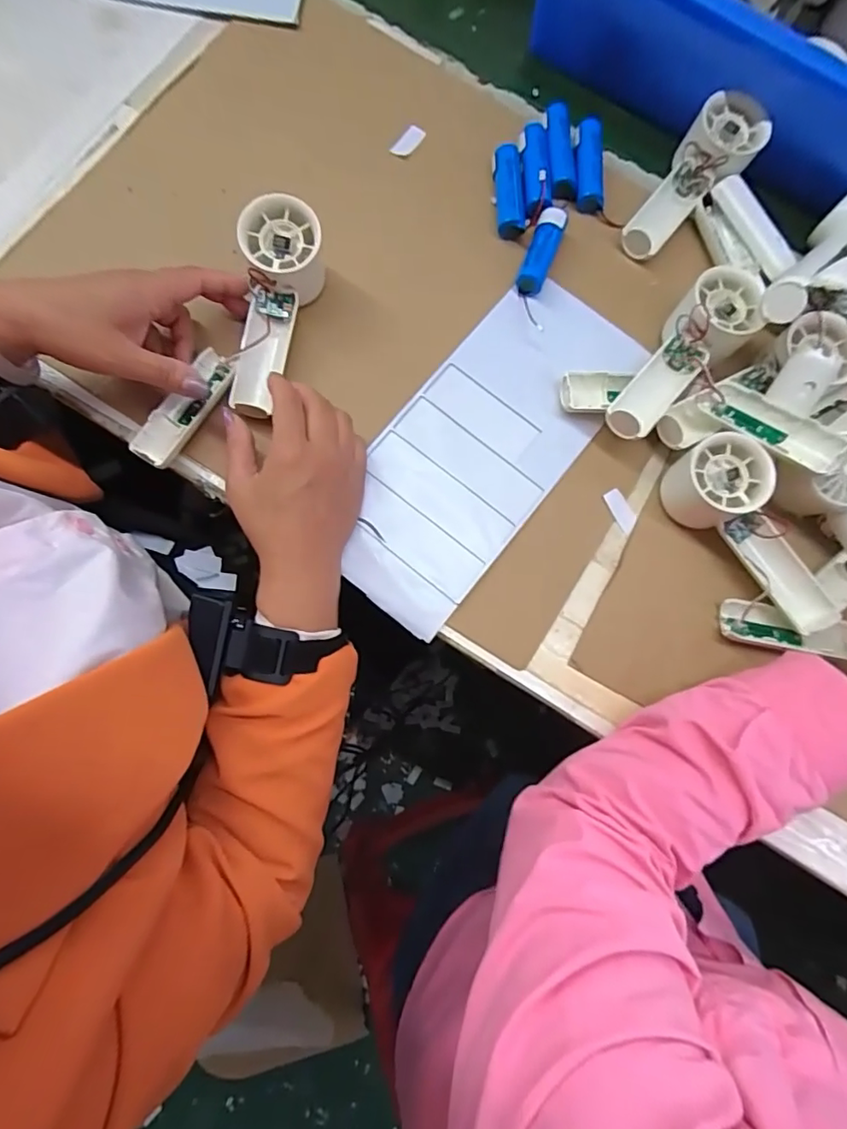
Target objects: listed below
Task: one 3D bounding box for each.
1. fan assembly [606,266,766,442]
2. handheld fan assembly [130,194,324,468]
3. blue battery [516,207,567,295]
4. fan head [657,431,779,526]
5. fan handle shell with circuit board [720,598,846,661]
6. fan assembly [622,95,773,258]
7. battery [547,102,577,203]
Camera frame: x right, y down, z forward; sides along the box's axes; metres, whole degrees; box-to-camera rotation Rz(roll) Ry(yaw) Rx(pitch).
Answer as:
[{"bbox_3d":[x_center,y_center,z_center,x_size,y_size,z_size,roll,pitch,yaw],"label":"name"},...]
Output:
[{"bbox_3d":[0.191,-0.154,0.412,0.056,0.048,0.158,43,79,5],"label":"fan assembly"},{"bbox_3d":[-0.135,-0.161,0.407,0.075,0.051,0.210,32,91,5],"label":"handheld fan assembly"},{"bbox_3d":[0.095,-0.253,0.445,0.023,0.022,0.073,21,78,0],"label":"blue battery"},{"bbox_3d":[0.211,-0.058,0.398,0.055,0.053,0.057,-20,81,-8],"label":"fan head"},{"bbox_3d":[0.266,0.047,0.392,0.097,0.019,0.033,9,78,-2],"label":"fan handle shell with circuit board"},{"bbox_3d":[0.224,-0.314,0.451,0.056,0.043,0.143,33,79,3],"label":"fan assembly"},{"bbox_3d":[0.117,-0.347,0.461,0.023,0.017,0.075,-6,92,-3],"label":"battery"}]

